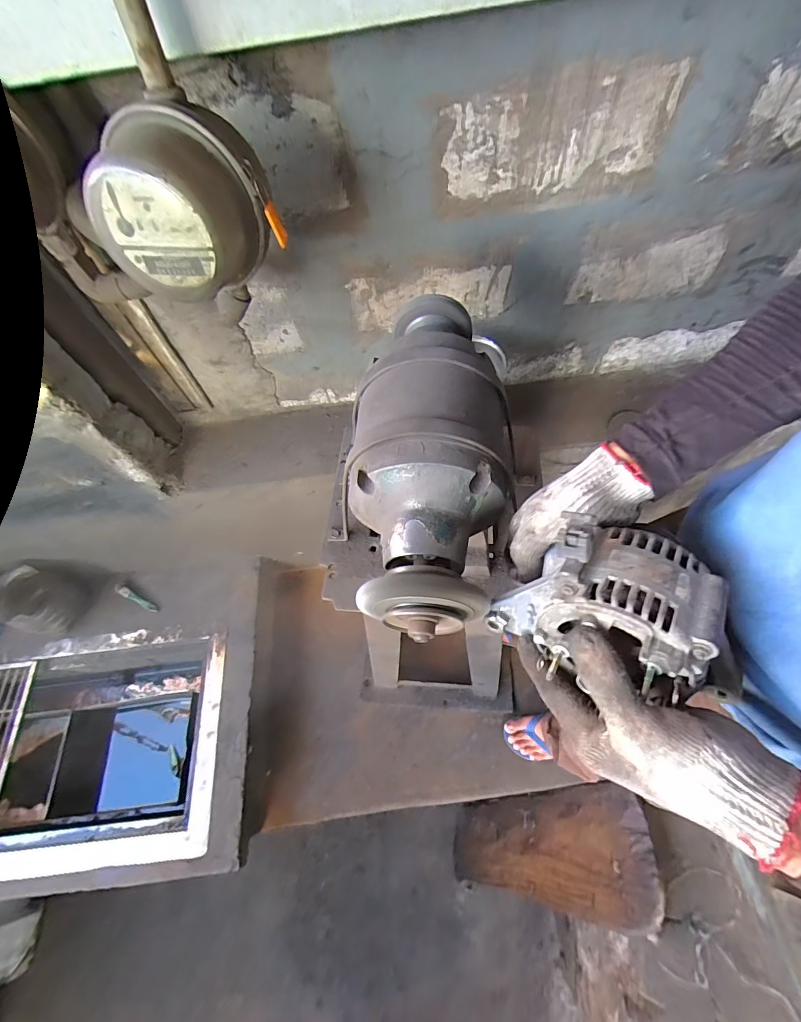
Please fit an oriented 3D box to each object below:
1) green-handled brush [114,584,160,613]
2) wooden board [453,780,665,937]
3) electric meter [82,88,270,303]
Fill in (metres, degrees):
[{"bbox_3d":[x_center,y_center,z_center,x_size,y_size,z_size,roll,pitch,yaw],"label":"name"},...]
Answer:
[{"bbox_3d":[-0.780,0.258,1.223,0.158,0.014,0.026,23,64,16],"label":"green-handled brush"},{"bbox_3d":[0.395,1.005,1.252,0.036,0.884,0.261,30,50,-10],"label":"wooden board"},{"bbox_3d":[-0.228,-0.332,0.448,0.155,0.138,0.138,8,61,9],"label":"electric meter"}]

